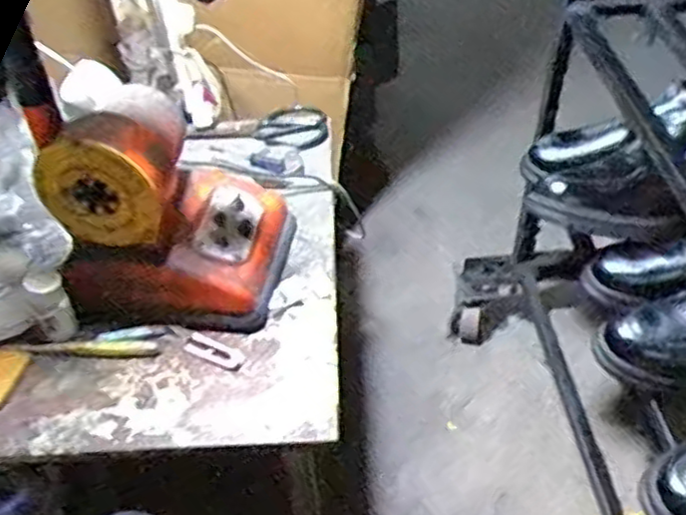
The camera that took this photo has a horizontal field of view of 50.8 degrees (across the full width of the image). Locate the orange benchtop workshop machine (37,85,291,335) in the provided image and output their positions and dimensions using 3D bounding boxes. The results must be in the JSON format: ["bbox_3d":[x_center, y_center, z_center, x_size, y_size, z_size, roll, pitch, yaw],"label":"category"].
[{"bbox_3d":[-0.191,-0.073,0.817,0.232,0.222,0.206,1,45,4],"label":"orange benchtop workshop machine"}]

